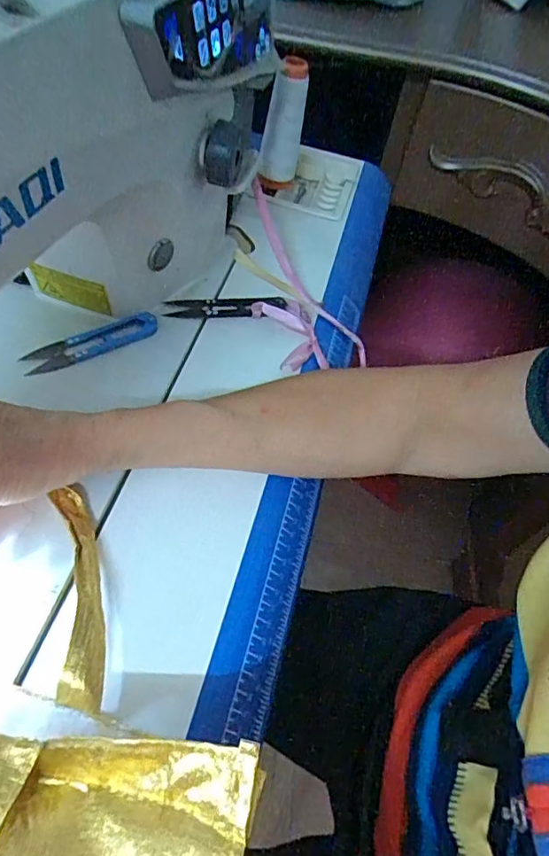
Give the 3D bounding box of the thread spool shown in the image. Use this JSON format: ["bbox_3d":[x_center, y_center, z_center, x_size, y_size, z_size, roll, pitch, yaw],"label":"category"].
[{"bbox_3d":[0.007,-0.284,0.516,0.038,0.135,0.035,4,53,-3],"label":"thread spool"}]

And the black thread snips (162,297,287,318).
[{"bbox_3d":[-0.041,-0.102,0.443,0.099,0.011,0.026,0,53,-6],"label":"black thread snips"}]

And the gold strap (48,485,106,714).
[{"bbox_3d":[-0.109,0.085,0.289,0.024,0.014,0.127,-10,55,-13],"label":"gold strap"}]

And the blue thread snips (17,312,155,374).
[{"bbox_3d":[-0.137,-0.065,0.399,0.099,0.012,0.025,-25,59,-22],"label":"blue thread snips"}]

